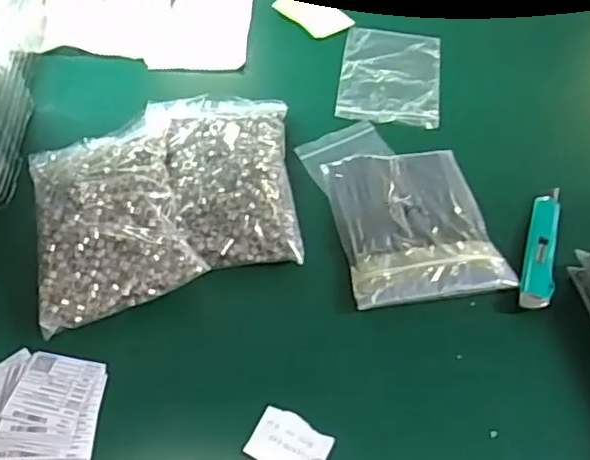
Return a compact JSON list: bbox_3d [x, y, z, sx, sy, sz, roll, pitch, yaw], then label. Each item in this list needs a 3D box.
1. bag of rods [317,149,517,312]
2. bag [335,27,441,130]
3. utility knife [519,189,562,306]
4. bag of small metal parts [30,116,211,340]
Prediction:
[{"bbox_3d":[0.118,-0.011,0.625,0.148,0.017,0.183,-5,51,-8],"label":"bag of rods"},{"bbox_3d":[0.120,-0.194,0.785,0.121,0.012,0.175,8,50,3],"label":"bag"},{"bbox_3d":[0.244,0.012,0.616,0.029,0.010,0.159,17,52,11],"label":"utility knife"},{"bbox_3d":[-0.178,-0.021,0.601,0.135,0.053,0.216,-12,52,-13],"label":"bag of small metal parts"}]

